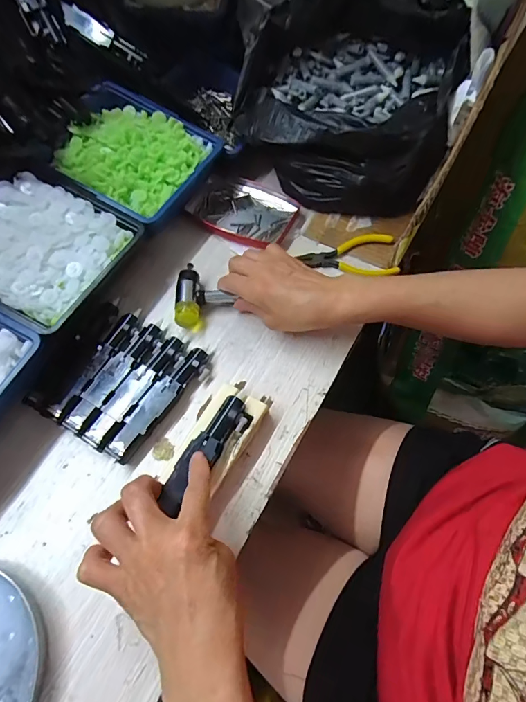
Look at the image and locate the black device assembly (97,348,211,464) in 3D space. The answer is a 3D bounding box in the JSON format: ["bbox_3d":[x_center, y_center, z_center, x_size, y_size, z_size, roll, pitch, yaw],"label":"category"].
[{"bbox_3d":[-0.092,0.046,0.354,0.026,0.021,0.119,35,68,16],"label":"black device assembly"}]

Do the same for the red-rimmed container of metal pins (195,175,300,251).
[{"bbox_3d":[-0.026,-0.163,0.460,0.117,0.016,0.085,24,66,12],"label":"red-rimmed container of metal pins"}]

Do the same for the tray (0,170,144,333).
[{"bbox_3d":[-0.217,-0.096,0.388,0.155,0.056,0.141,27,66,13],"label":"tray"}]

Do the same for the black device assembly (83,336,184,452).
[{"bbox_3d":[-0.112,0.036,0.359,0.026,0.019,0.118,28,67,13],"label":"black device assembly"}]

